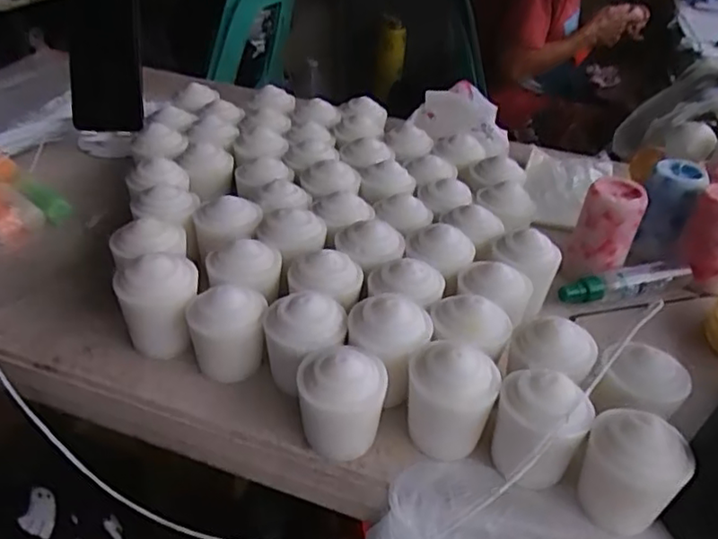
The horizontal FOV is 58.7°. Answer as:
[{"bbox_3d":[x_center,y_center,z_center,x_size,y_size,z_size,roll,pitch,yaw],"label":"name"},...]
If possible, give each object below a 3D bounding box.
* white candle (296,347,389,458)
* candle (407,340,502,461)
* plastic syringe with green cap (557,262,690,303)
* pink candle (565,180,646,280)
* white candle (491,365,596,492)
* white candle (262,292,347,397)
[{"bbox_3d":[-0.014,0.084,0.416,0.060,0.065,0.054,2,36,-2],"label":"white candle"},{"bbox_3d":[0.060,0.083,0.425,0.059,0.068,0.058,11,37,9],"label":"candle"},{"bbox_3d":[0.245,0.015,0.593,0.133,0.026,0.025,-5,37,-12],"label":"plastic syringe with green cap"},{"bbox_3d":[0.229,-0.037,0.599,0.052,0.086,0.053,17,38,17],"label":"pink candle"},{"bbox_3d":[0.111,0.100,0.401,0.055,0.070,0.047,20,39,21],"label":"white candle"},{"bbox_3d":[-0.038,0.052,0.453,0.053,0.060,0.049,2,36,-2],"label":"white candle"}]

